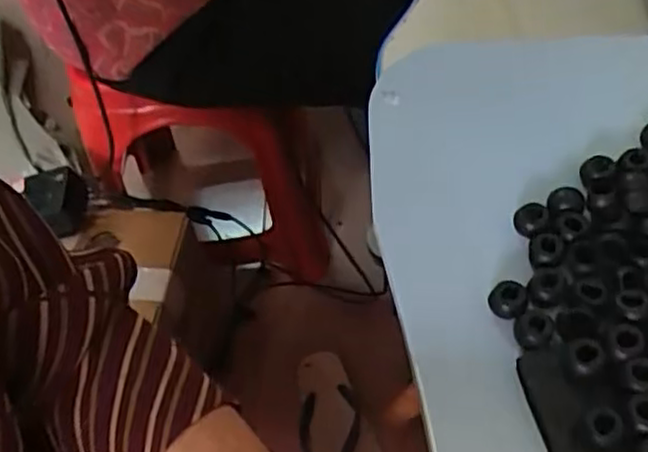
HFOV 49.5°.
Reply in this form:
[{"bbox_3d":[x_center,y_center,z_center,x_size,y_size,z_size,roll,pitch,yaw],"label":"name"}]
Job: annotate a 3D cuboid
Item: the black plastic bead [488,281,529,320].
[{"bbox_3d":[0.084,0.034,0.320,0.017,0.009,0.015,26,61,23],"label":"black plastic bead"}]

